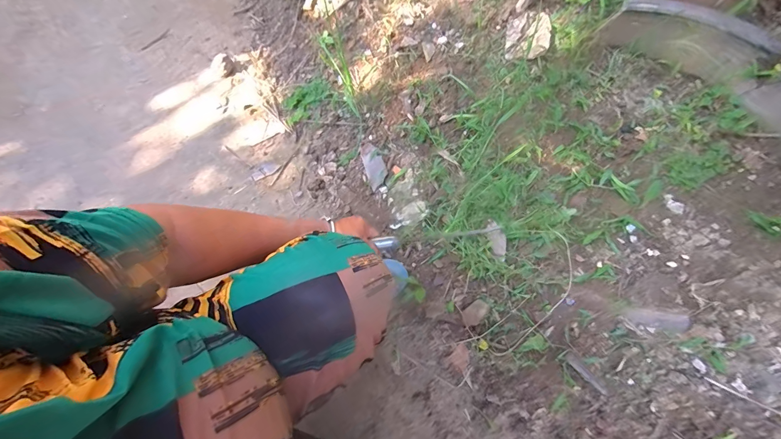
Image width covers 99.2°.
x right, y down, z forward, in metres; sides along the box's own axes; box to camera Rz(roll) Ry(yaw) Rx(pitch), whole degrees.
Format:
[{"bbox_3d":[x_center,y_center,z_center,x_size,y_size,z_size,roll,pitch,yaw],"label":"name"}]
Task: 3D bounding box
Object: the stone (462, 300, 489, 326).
[{"bbox_3d":[0.160,0.175,0.623,0.015,0.057,0.033,3,46,-46],"label":"stone"}]

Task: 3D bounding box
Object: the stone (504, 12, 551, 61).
[{"bbox_3d":[0.327,-0.433,0.782,0.096,0.055,0.079,8,67,1],"label":"stone"}]

